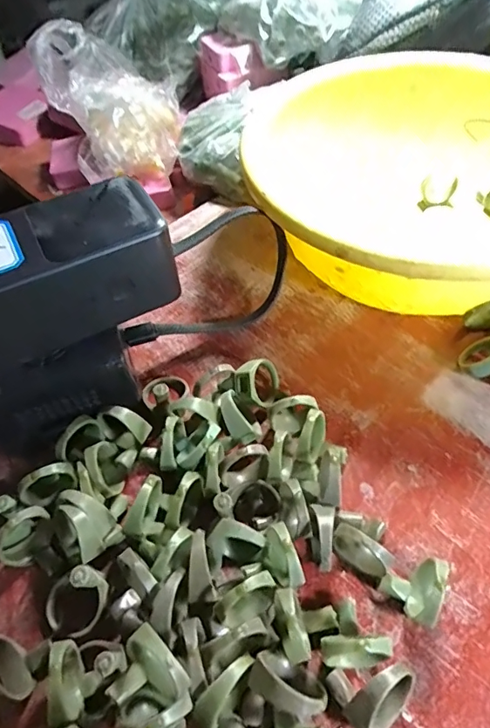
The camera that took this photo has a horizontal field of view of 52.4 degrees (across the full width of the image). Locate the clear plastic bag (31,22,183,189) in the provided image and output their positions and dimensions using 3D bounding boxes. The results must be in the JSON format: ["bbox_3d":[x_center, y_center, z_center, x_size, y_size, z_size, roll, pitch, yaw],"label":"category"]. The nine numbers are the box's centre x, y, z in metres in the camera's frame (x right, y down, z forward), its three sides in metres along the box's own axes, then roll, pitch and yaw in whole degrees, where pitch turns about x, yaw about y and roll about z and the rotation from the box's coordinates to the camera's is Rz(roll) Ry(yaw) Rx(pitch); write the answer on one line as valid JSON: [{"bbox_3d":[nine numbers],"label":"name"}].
[{"bbox_3d":[-0.103,-0.208,0.399,0.095,0.097,0.098,-9,52,-2],"label":"clear plastic bag"}]

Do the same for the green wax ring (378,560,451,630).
[{"bbox_3d":[0.072,0.093,0.207,0.021,0.027,0.024,-39,59,-22],"label":"green wax ring"}]

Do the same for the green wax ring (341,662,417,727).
[{"bbox_3d":[0.051,0.124,0.183,0.030,0.029,0.015,-32,57,-18],"label":"green wax ring"}]

